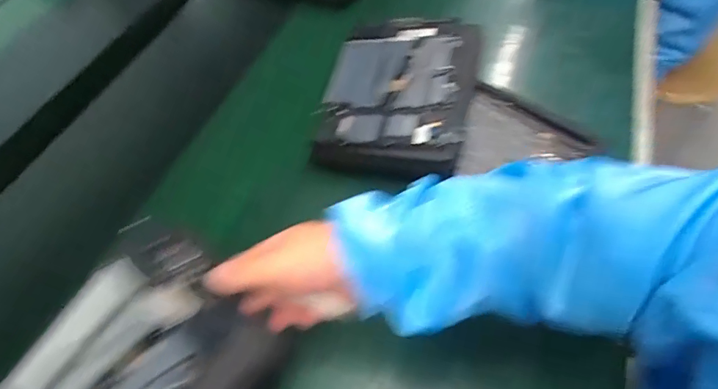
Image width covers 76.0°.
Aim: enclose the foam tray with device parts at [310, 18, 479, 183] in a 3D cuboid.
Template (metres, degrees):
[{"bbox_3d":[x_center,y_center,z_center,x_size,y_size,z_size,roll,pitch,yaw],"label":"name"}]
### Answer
[{"bbox_3d":[0.047,-0.129,0.535,0.166,0.032,0.247,9,56,11],"label":"foam tray with device parts"}]

